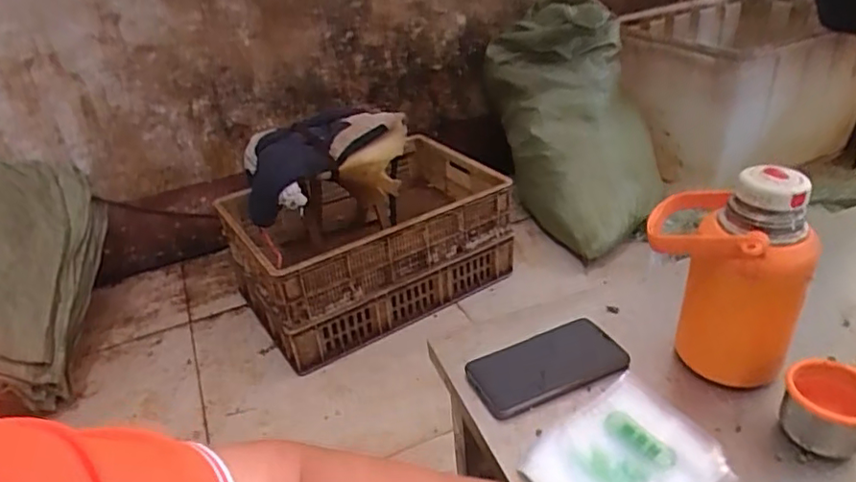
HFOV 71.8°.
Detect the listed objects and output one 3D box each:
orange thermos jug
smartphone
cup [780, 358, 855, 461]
[{"bbox_3d":[0.276,0.024,0.557,0.135,0.198,0.115,12,35,23],"label":"orange thermos jug"},{"bbox_3d":[0.121,0.126,0.599,0.156,0.010,0.084,-14,33,-17],"label":"smartphone"},{"bbox_3d":[0.334,0.141,0.493,0.059,0.060,0.068,-29,40,-35],"label":"cup"}]

